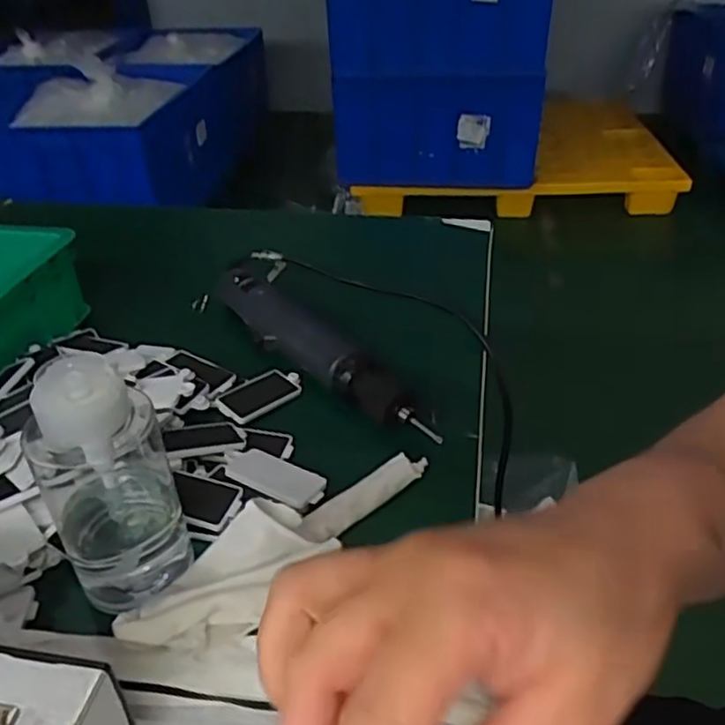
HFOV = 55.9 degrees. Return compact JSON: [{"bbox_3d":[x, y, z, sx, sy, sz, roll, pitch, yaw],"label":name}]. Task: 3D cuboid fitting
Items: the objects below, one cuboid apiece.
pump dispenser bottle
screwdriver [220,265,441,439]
[{"bbox_3d":[-0.130,0.053,0.345,0.063,0.115,0.057,-24,41,-27],"label":"pump dispenser bottle"},{"bbox_3d":[-0.032,-0.010,0.531,0.053,0.038,0.258,-27,42,-29],"label":"screwdriver"}]

